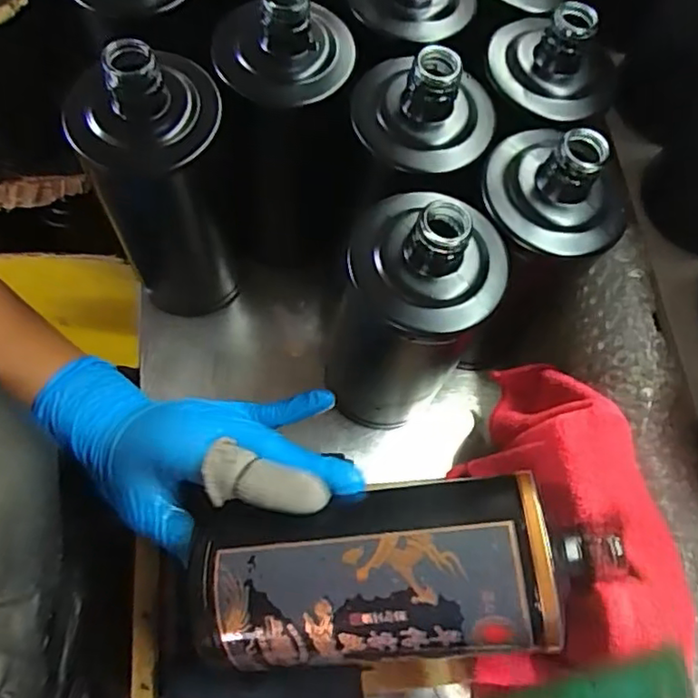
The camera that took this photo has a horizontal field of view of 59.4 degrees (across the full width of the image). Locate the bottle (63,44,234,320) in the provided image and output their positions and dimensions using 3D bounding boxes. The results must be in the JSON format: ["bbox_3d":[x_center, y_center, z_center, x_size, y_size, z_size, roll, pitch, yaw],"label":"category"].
[{"bbox_3d":[-0.109,-0.094,0.377,0.079,0.197,0.062,-16,69,-7],"label":"bottle"}]

